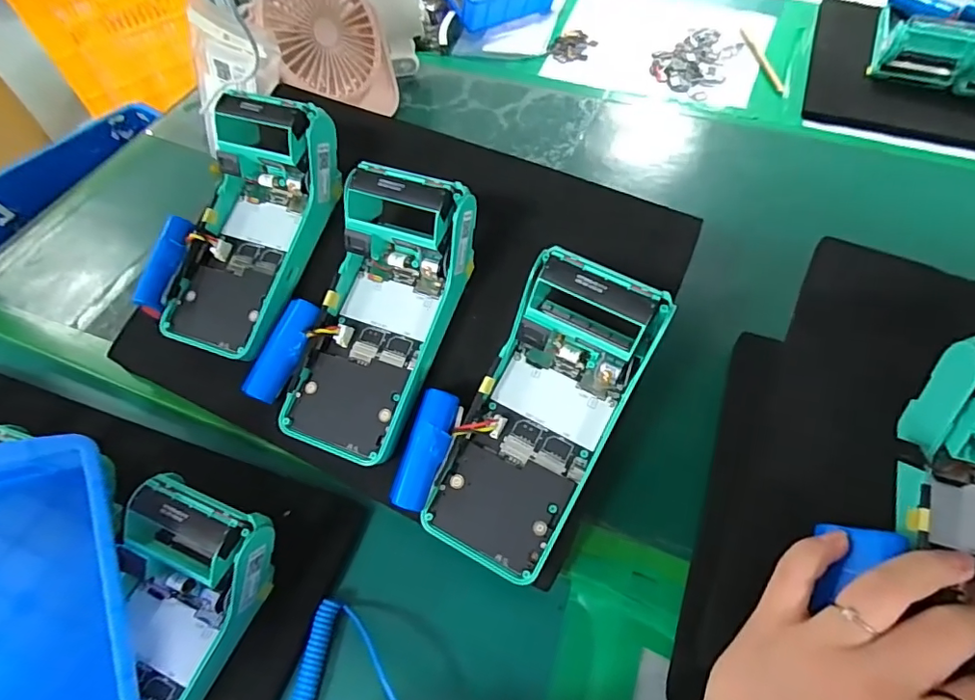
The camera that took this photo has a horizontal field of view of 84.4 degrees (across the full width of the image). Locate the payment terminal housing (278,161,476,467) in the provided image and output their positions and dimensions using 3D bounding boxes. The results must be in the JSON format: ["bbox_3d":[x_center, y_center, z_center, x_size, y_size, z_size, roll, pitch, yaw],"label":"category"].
[{"bbox_3d":[-0.066,-0.021,0.330,0.074,0.050,0.166,20,91,14],"label":"payment terminal housing"}]

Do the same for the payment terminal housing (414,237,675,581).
[{"bbox_3d":[0.032,0.036,0.305,0.077,0.056,0.173,28,97,19],"label":"payment terminal housing"}]

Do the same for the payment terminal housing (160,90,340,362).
[{"bbox_3d":[-0.161,-0.082,0.366,0.086,0.055,0.170,18,88,13],"label":"payment terminal housing"}]

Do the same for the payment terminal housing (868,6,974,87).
[{"bbox_3d":[0.469,-0.337,0.580,0.079,0.081,0.130,21,60,15],"label":"payment terminal housing"}]

